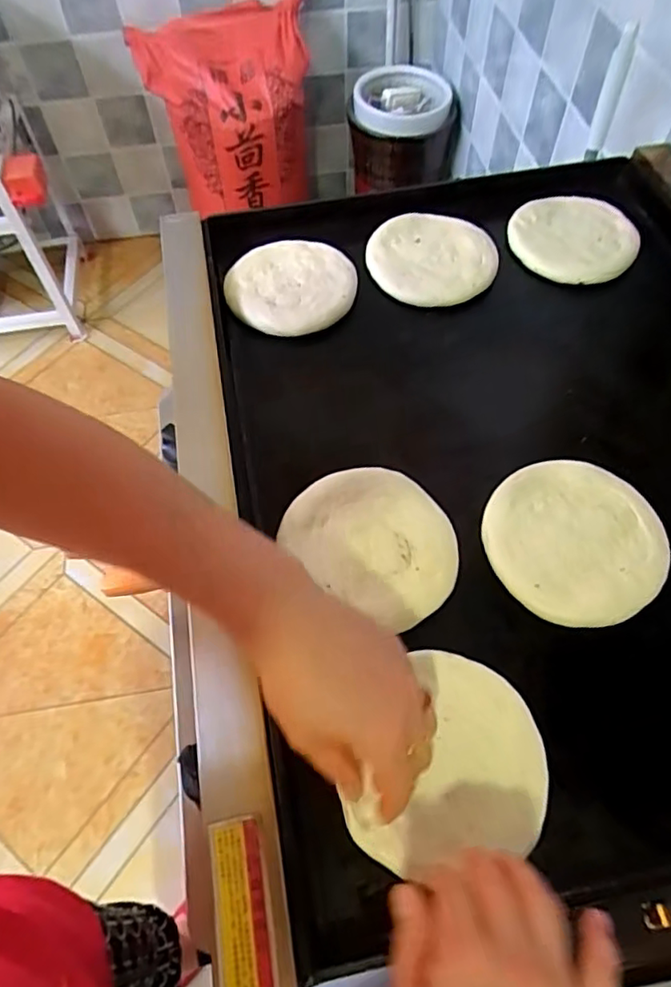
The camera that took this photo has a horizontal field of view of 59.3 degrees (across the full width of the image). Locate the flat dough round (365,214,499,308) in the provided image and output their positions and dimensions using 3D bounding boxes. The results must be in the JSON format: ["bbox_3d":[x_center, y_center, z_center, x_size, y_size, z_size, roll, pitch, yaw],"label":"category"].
[{"bbox_3d":[0.099,-0.245,0.607,0.131,0.010,0.121,1,66,-2],"label":"flat dough round"}]

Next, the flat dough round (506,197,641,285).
[{"bbox_3d":[0.255,-0.274,0.623,0.130,0.017,0.121,-1,59,1],"label":"flat dough round"}]

